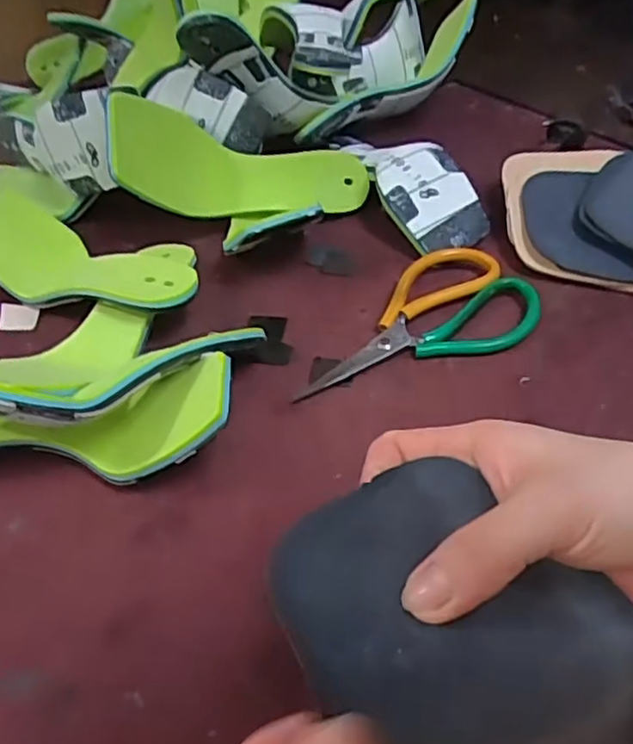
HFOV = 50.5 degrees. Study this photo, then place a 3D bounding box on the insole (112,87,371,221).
[{"bbox_3d":[-0.060,-0.168,0.560,0.218,0.077,0.025,2,15,-25],"label":"insole"}]

